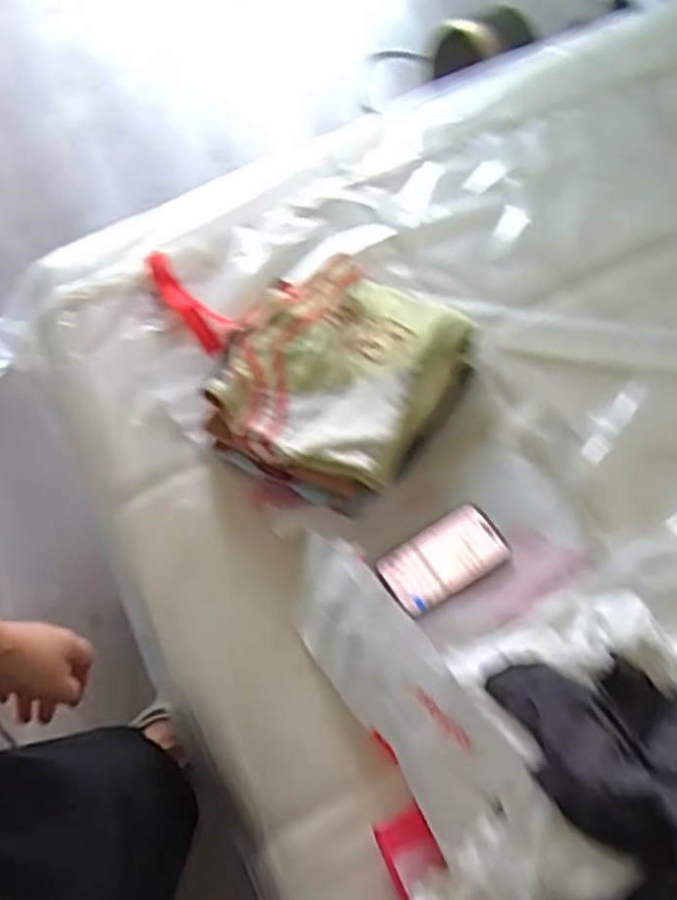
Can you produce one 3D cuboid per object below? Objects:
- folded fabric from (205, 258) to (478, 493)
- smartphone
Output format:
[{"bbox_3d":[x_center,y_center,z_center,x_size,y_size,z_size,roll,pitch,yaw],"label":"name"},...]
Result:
[{"bbox_3d":[0.008,-0.095,0.998,0.258,0.098,0.307,26,65,13],"label":"folded fabric"},{"bbox_3d":[0.125,0.126,0.927,0.152,0.012,0.087,-28,65,-14],"label":"smartphone"}]

